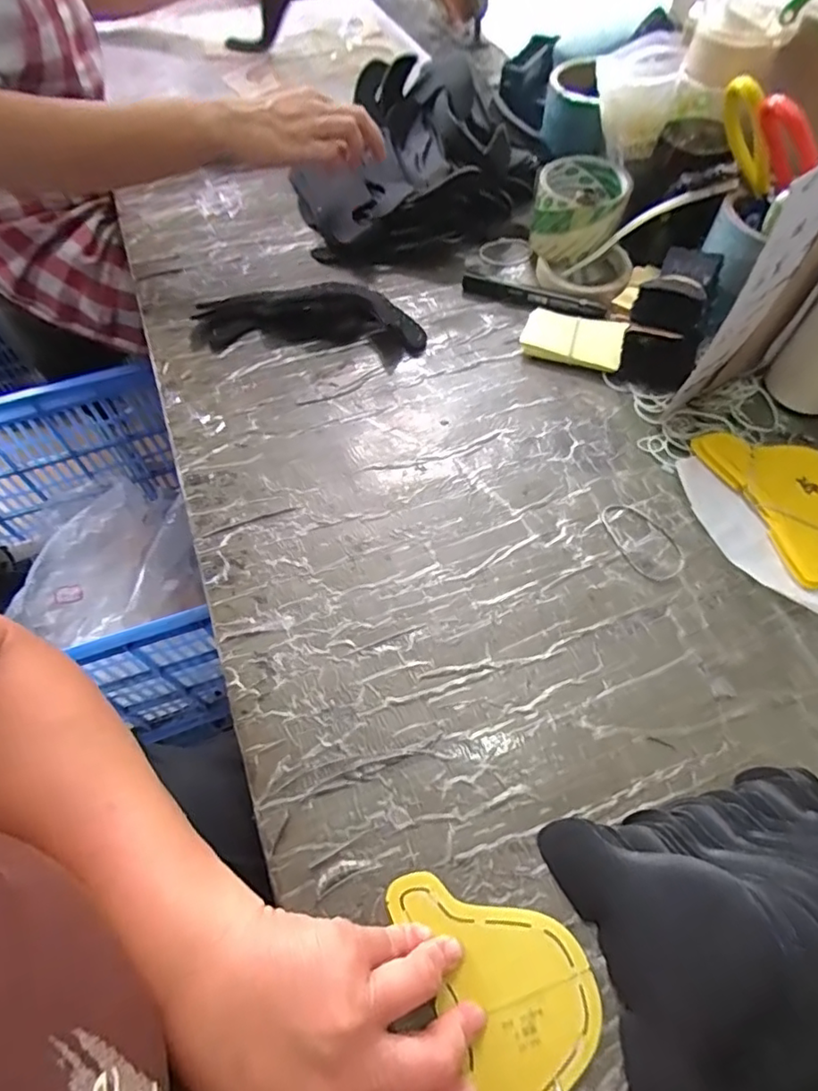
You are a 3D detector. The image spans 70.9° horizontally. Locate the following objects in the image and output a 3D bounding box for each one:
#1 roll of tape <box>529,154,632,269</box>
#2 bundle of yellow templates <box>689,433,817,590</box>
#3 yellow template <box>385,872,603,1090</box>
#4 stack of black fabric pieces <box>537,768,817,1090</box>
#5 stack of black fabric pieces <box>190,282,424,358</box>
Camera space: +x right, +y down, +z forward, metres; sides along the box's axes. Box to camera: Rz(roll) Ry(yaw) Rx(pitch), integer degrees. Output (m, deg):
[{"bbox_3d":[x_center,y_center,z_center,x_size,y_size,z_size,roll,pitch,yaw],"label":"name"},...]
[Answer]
[{"bbox_3d":[0.173,-0.341,0.586,0.087,0.069,0.097,18,61,11],"label":"roll of tape"},{"bbox_3d":[0.302,-0.040,0.451,0.091,0.015,0.140,-18,61,-9],"label":"bundle of yellow templates"},{"bbox_3d":[0.050,0.233,0.294,0.088,0.005,0.131,-15,60,-11],"label":"yellow template"},{"bbox_3d":[0.193,0.196,0.286,0.201,0.054,0.149,-11,59,-7],"label":"stack of black fabric pieces"},{"bbox_3d":[-0.095,-0.219,0.552,0.219,0.027,0.075,5,60,4],"label":"stack of black fabric pieces"}]

